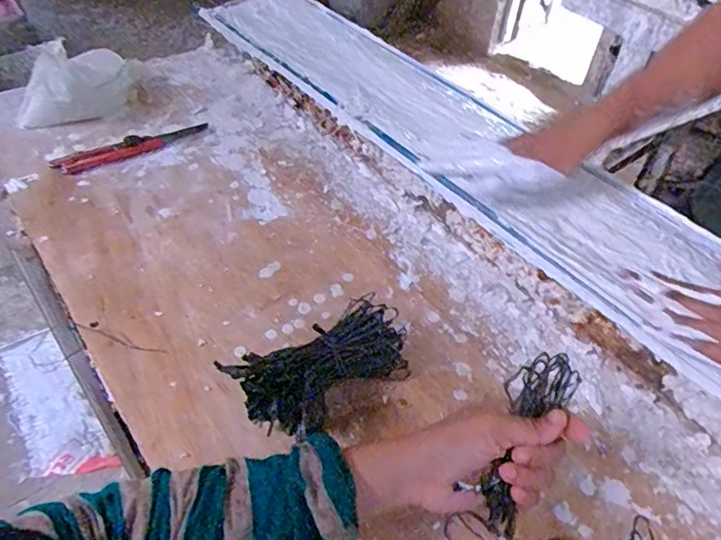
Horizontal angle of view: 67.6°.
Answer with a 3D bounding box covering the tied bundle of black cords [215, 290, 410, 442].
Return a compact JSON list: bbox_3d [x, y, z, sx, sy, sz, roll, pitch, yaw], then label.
[{"bbox_3d":[-0.030,0.085,0.462,0.150,0.053,0.071,-25,53,-26],"label":"tied bundle of black cords"}]

